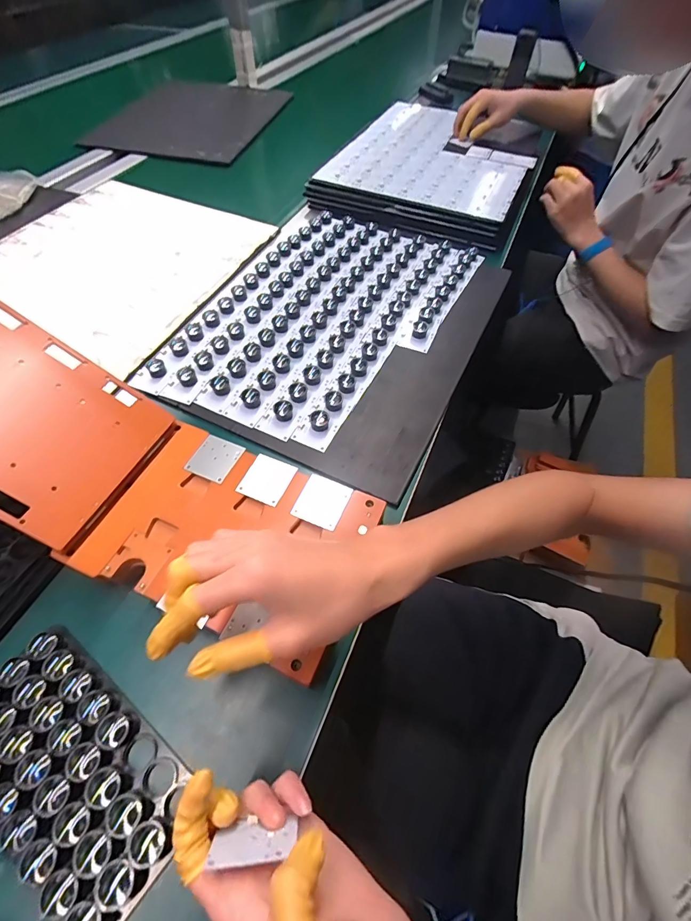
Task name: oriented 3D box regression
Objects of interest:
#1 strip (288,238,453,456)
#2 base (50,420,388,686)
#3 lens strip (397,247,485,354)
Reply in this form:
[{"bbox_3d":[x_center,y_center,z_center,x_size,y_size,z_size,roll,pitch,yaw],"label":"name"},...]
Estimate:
[{"bbox_3d":[0.069,-0.197,0.579,0.041,0.014,0.482,25,59,14],"label":"strip"},{"bbox_3d":[-0.103,0.068,0.386,0.232,0.031,0.165,19,58,11],"label":"base"},{"bbox_3d":[0.152,-0.258,0.629,0.047,0.027,0.271,25,59,14],"label":"lens strip"}]

